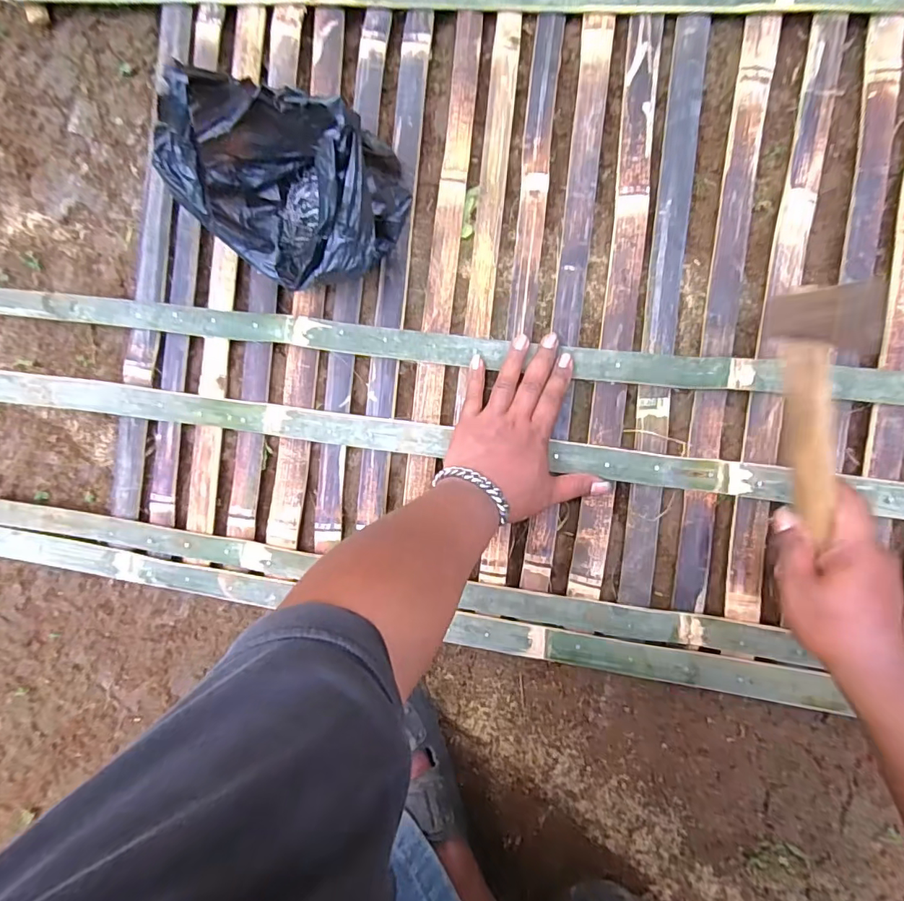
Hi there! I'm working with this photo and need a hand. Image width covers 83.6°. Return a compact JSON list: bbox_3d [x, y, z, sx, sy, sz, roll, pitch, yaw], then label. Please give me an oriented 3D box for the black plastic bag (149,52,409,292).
[{"bbox_3d":[-0.143,-0.241,0.455,0.195,0.133,0.162,25,93,7],"label":"black plastic bag"}]

